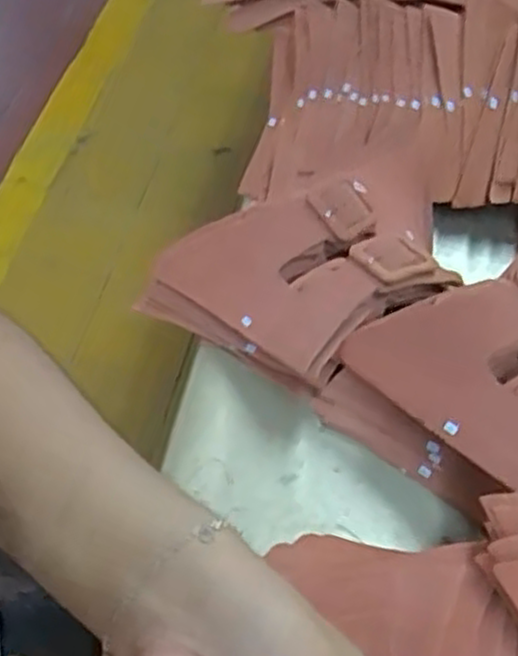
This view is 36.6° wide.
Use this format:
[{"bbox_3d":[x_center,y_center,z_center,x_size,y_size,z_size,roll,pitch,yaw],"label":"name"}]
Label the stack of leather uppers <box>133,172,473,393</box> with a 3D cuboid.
[{"bbox_3d":[0.039,-0.047,0.580,0.201,0.074,0.167,-37,63,-24],"label":"stack of leather uppers"}]

